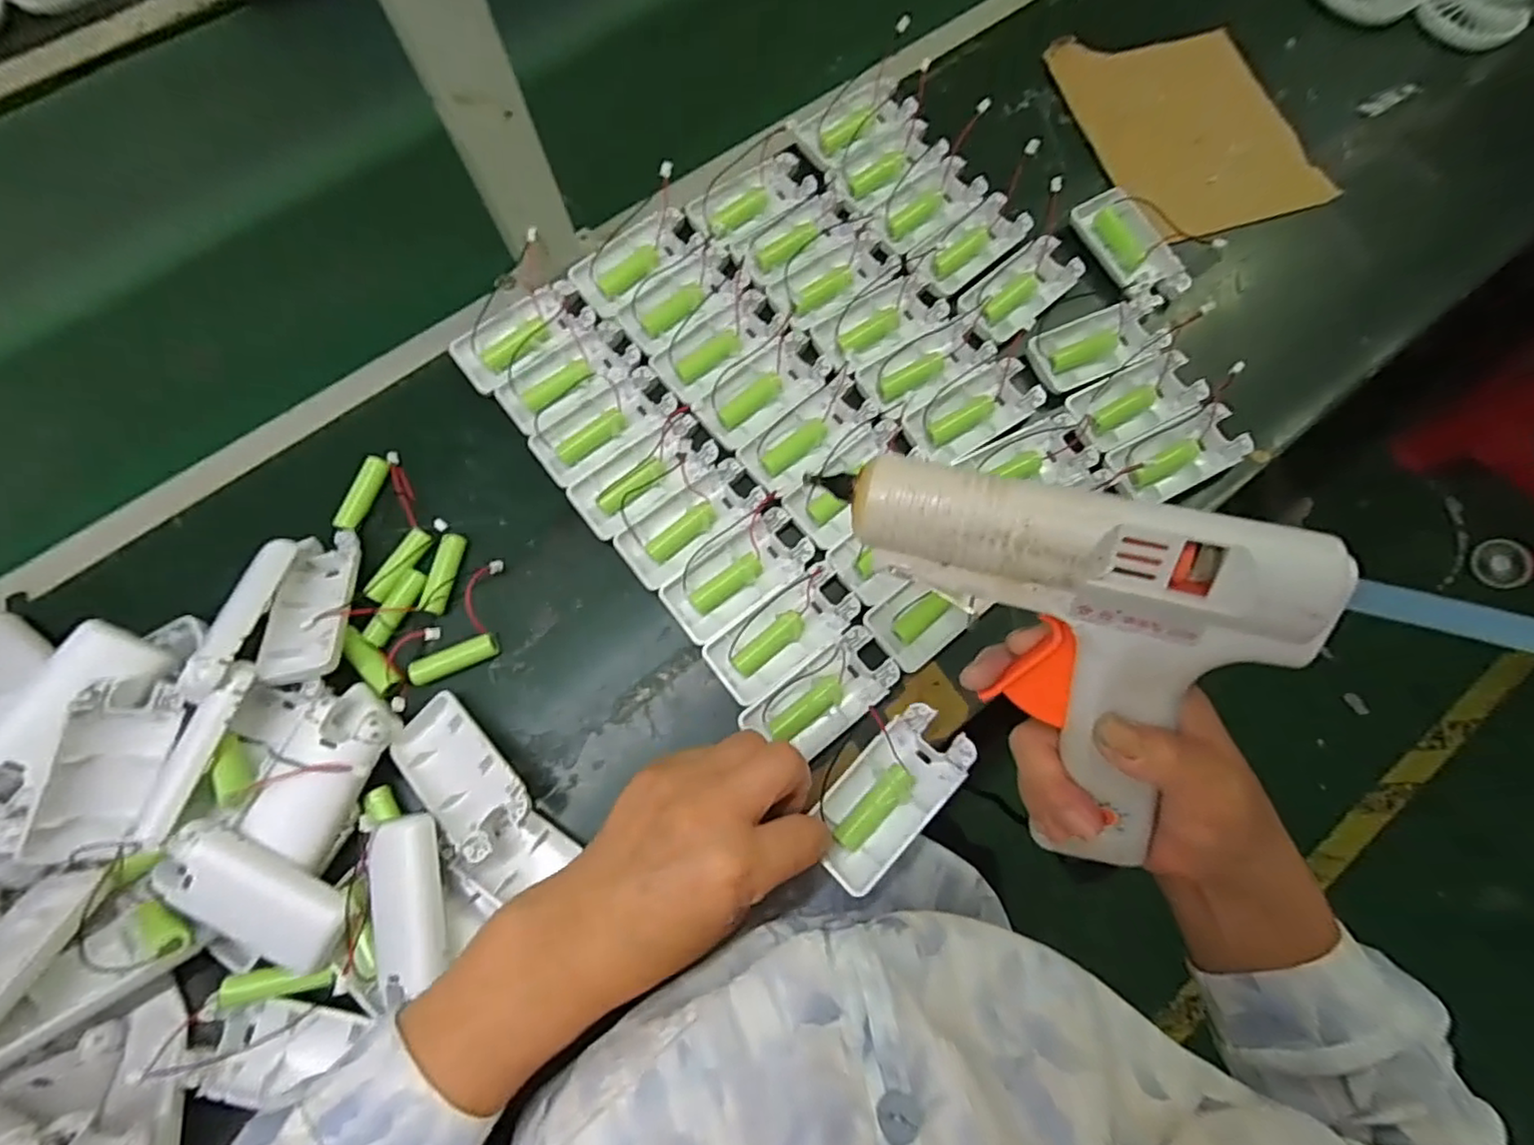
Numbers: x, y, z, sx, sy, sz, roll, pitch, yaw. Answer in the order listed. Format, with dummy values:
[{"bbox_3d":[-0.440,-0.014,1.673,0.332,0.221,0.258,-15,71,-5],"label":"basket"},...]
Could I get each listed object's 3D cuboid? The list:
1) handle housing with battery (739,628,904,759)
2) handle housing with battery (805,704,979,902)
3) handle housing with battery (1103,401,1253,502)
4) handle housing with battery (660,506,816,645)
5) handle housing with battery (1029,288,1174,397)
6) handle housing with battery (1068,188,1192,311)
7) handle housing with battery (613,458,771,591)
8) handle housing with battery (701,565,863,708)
[{"bbox_3d":[0.034,0.075,0.388,0.090,0.016,0.044,-36,80,-9],"label":"handle housing with battery"},{"bbox_3d":[0.062,0.114,0.334,0.042,0.027,0.092,43,80,9],"label":"handle housing with battery"},{"bbox_3d":[0.273,-0.078,0.430,0.091,0.017,0.044,-25,78,-7],"label":"handle housing with battery"},{"bbox_3d":[-0.017,0.001,0.411,0.095,0.015,0.044,-37,80,-9],"label":"handle housing with battery"},{"bbox_3d":[0.236,-0.161,0.448,0.102,0.018,0.044,-24,78,-6],"label":"handle housing with battery"},{"bbox_3d":[0.264,-0.236,0.469,0.049,0.016,0.094,-23,78,-6],"label":"handle housing with battery"},{"bbox_3d":[-0.046,-0.032,0.418,0.096,0.015,0.046,-36,80,-9],"label":"handle housing with battery"},{"bbox_3d":[0.010,0.037,0.404,0.096,0.016,0.044,-36,80,-9],"label":"handle housing with battery"}]

